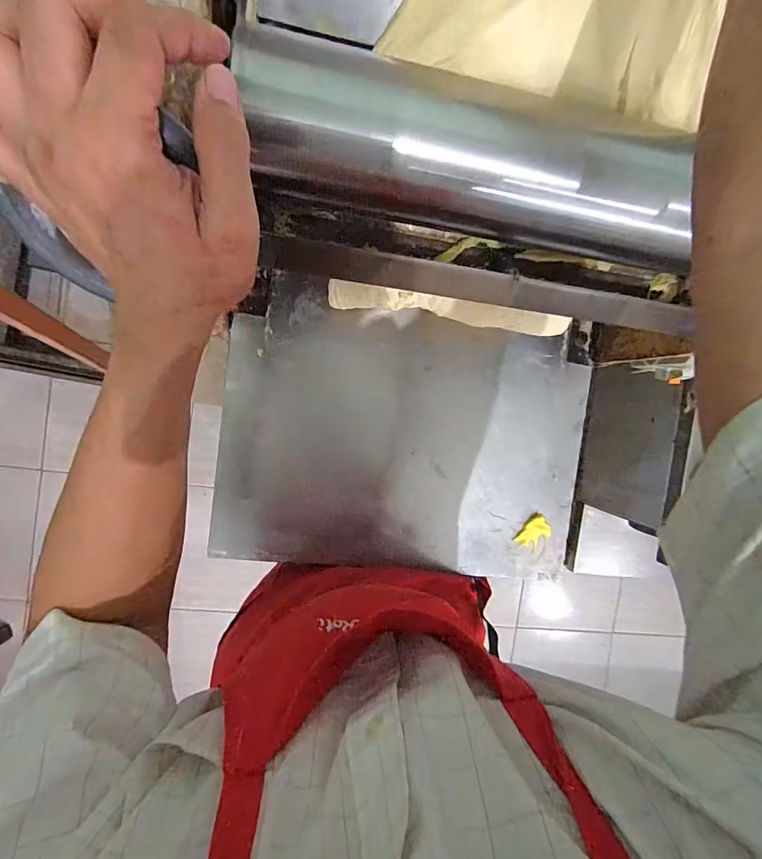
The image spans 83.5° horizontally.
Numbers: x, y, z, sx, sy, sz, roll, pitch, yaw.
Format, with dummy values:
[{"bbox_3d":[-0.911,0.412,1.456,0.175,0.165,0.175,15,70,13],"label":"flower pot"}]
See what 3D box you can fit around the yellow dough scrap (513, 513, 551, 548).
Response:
[{"bbox_3d":[0.252,0.169,0.694,0.043,0.014,0.059,40,87,-9],"label":"yellow dough scrap"}]

